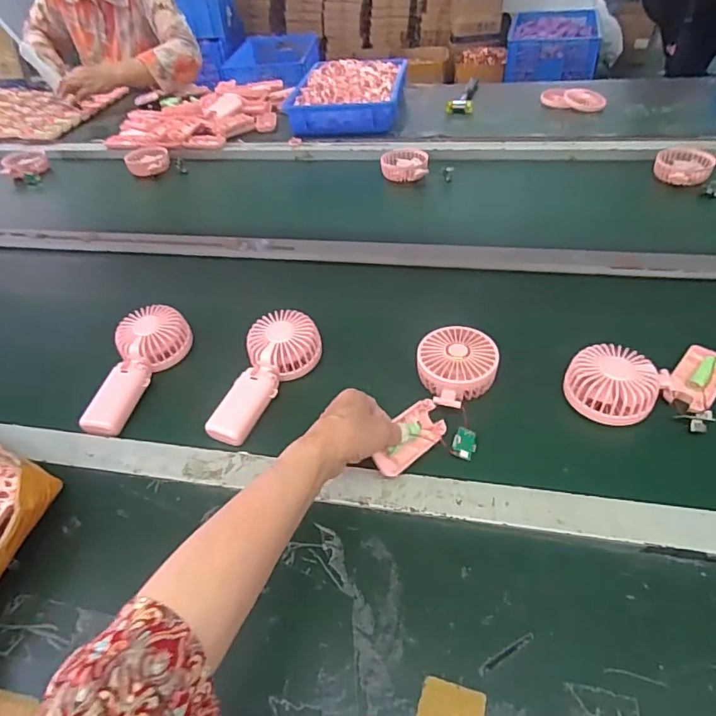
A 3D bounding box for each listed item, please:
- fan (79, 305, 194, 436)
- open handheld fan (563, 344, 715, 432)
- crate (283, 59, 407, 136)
[{"bbox_3d":[-0.262,0.009,0.597,0.084,0.045,0.170,-1,44,5],"label":"fan"},{"bbox_3d":[0.315,0.027,0.519,0.180,0.048,0.096,-9,44,-3],"label":"open handheld fan"},{"bbox_3d":[-0.014,-0.660,1.259,0.260,0.069,0.406,4,45,12],"label":"crate"}]

